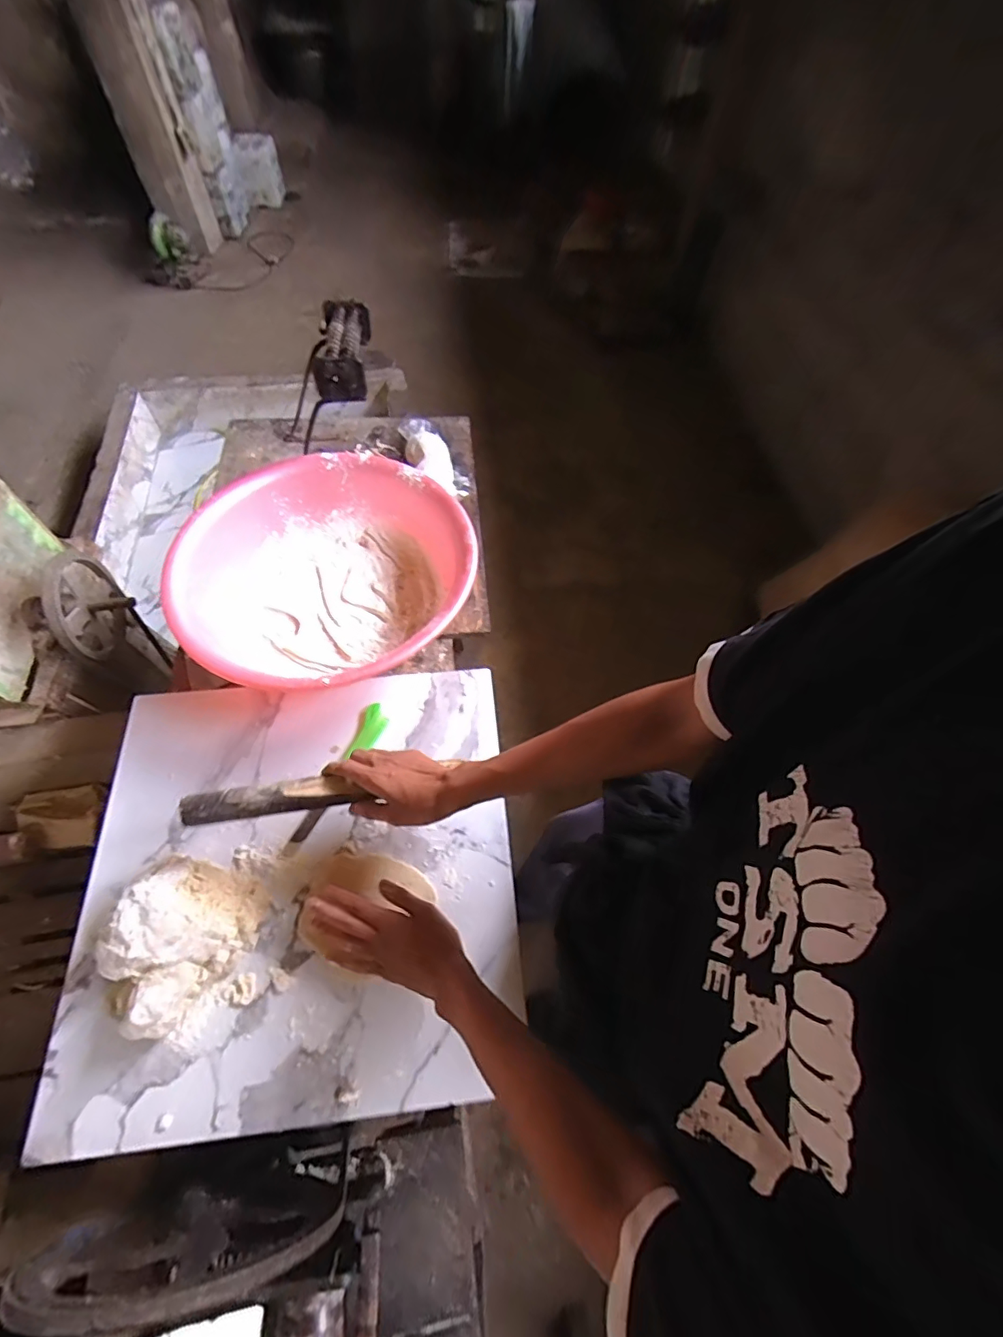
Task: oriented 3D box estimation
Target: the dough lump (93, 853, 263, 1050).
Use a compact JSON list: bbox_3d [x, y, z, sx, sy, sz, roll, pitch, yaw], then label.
[{"bbox_3d":[-0.337,0.297,0.552,0.153,0.067,0.164,1,60,-2],"label":"dough lump"}]

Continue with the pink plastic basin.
[{"bbox_3d":[-0.240,-0.133,0.767,0.387,0.134,0.400,1,59,-2],"label":"pink plastic basin"}]

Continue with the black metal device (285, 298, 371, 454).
[{"bbox_3d":[-0.244,-0.481,0.779,0.086,0.053,0.183,-4,59,-5],"label":"black metal device"}]

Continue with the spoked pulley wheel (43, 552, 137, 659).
[{"bbox_3d":[-0.753,-0.114,0.978,0.074,0.200,0.211,-8,34,-11],"label":"spoked pulley wheel"}]

